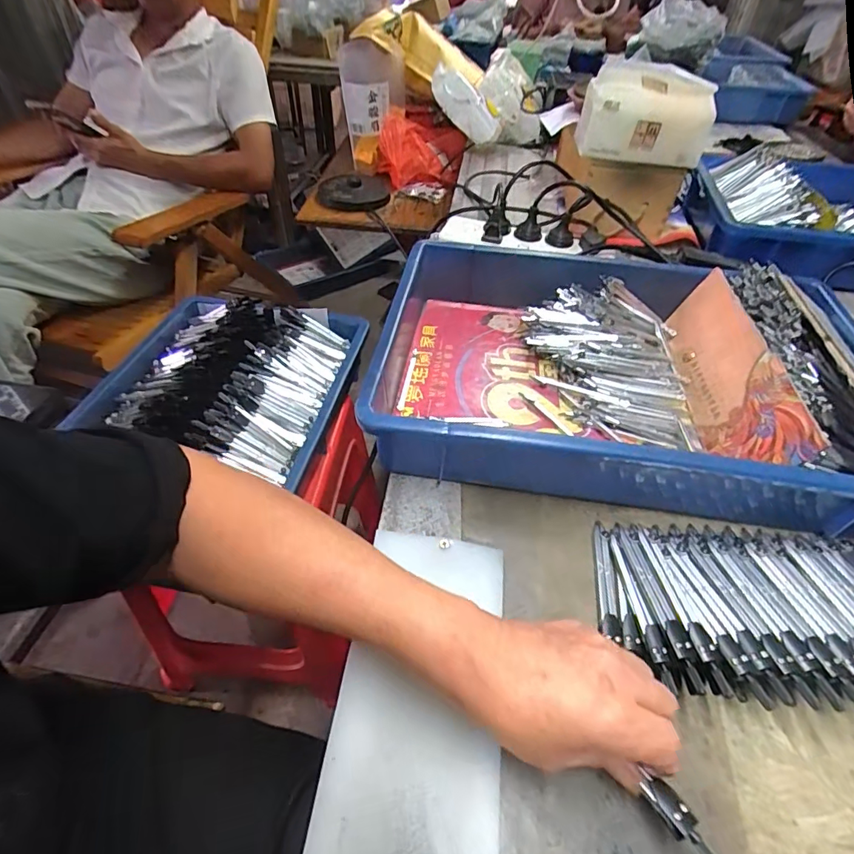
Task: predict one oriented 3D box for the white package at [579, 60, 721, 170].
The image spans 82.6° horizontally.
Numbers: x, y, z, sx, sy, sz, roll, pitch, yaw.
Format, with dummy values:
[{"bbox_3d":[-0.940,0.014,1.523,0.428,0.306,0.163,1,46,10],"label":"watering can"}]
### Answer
[{"bbox_3d":[0.280,-0.395,0.616,0.155,0.100,0.059,8,48,4],"label":"white package"}]

